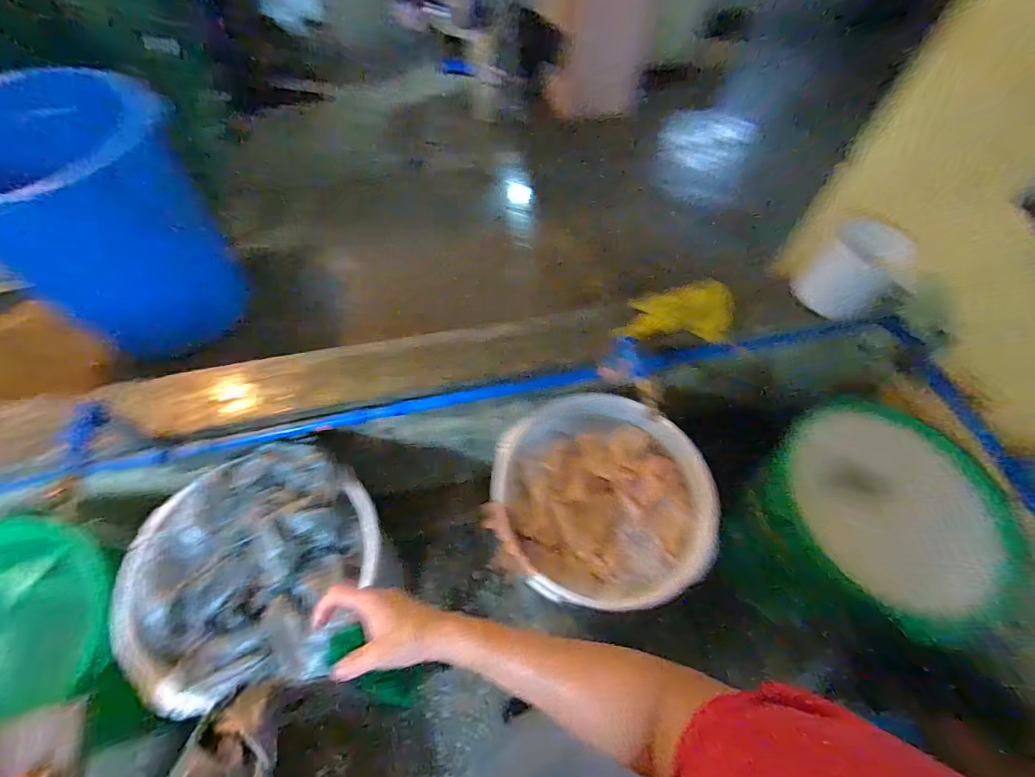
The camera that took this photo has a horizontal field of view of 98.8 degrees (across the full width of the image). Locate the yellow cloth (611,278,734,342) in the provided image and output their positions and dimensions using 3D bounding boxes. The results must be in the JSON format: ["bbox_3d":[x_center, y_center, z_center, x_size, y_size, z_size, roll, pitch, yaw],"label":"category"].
[{"bbox_3d":[0.353,-0.172,1.021,0.253,0.094,0.122,-7,58,18],"label":"yellow cloth"}]

